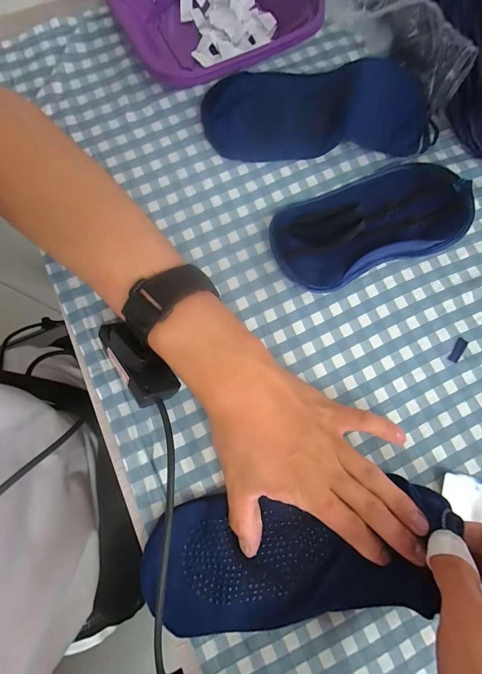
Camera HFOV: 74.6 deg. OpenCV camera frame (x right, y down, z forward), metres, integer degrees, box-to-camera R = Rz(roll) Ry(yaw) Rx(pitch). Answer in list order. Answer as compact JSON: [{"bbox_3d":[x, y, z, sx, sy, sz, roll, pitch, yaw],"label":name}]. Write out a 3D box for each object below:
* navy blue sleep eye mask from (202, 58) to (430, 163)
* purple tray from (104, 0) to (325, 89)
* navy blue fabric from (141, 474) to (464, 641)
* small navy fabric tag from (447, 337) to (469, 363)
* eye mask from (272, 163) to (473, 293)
[{"bbox_3d":[0.071,-0.221,0.307,0.209,0.025,0.094,-1,79,0],"label":"navy blue sleep eye mask"},{"bbox_3d":[-0.031,-0.340,0.324,0.175,0.050,0.177,-28,80,-5],"label":"purple tray"},{"bbox_3d":[0.038,0.159,0.225,0.212,0.023,0.087,-5,79,2],"label":"navy blue fabric"},{"bbox_3d":[0.186,0.011,0.270,0.008,0.004,0.023,35,81,7],"label":"small navy fabric tag"},{"bbox_3d":[0.111,-0.102,0.284,0.171,0.023,0.091,-20,79,-4],"label":"eye mask"}]

